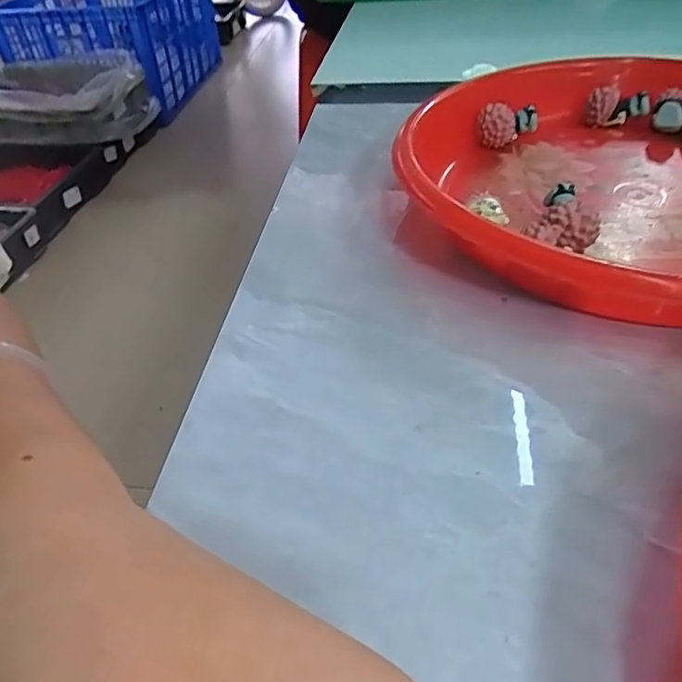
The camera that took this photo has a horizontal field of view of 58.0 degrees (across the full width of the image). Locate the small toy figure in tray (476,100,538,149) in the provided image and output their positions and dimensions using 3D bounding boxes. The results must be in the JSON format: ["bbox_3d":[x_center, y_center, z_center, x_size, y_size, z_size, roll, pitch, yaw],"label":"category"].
[{"bbox_3d":[0.083,-0.108,0.303,0.031,0.019,0.014,-23,43,-19],"label":"small toy figure in tray"}]

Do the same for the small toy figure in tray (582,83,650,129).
[{"bbox_3d":[0.137,-0.115,0.307,0.029,0.020,0.015,12,43,19],"label":"small toy figure in tray"}]

